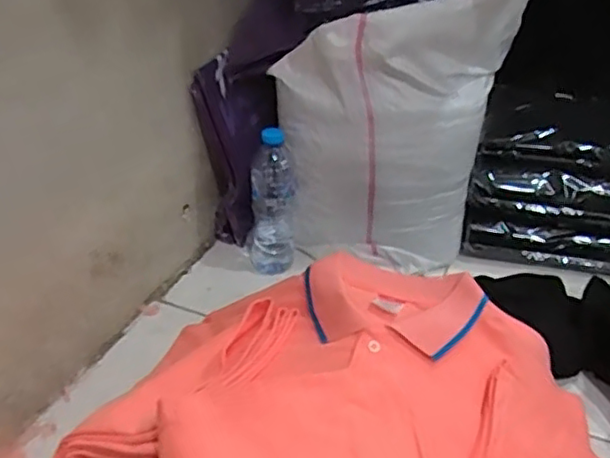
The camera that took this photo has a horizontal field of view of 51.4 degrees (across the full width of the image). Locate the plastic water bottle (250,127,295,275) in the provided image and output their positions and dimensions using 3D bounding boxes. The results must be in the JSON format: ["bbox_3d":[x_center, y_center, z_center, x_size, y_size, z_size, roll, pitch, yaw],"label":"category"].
[{"bbox_3d":[-0.051,-0.038,0.982,0.068,0.242,0.068,-3,32,-8],"label":"plastic water bottle"}]

